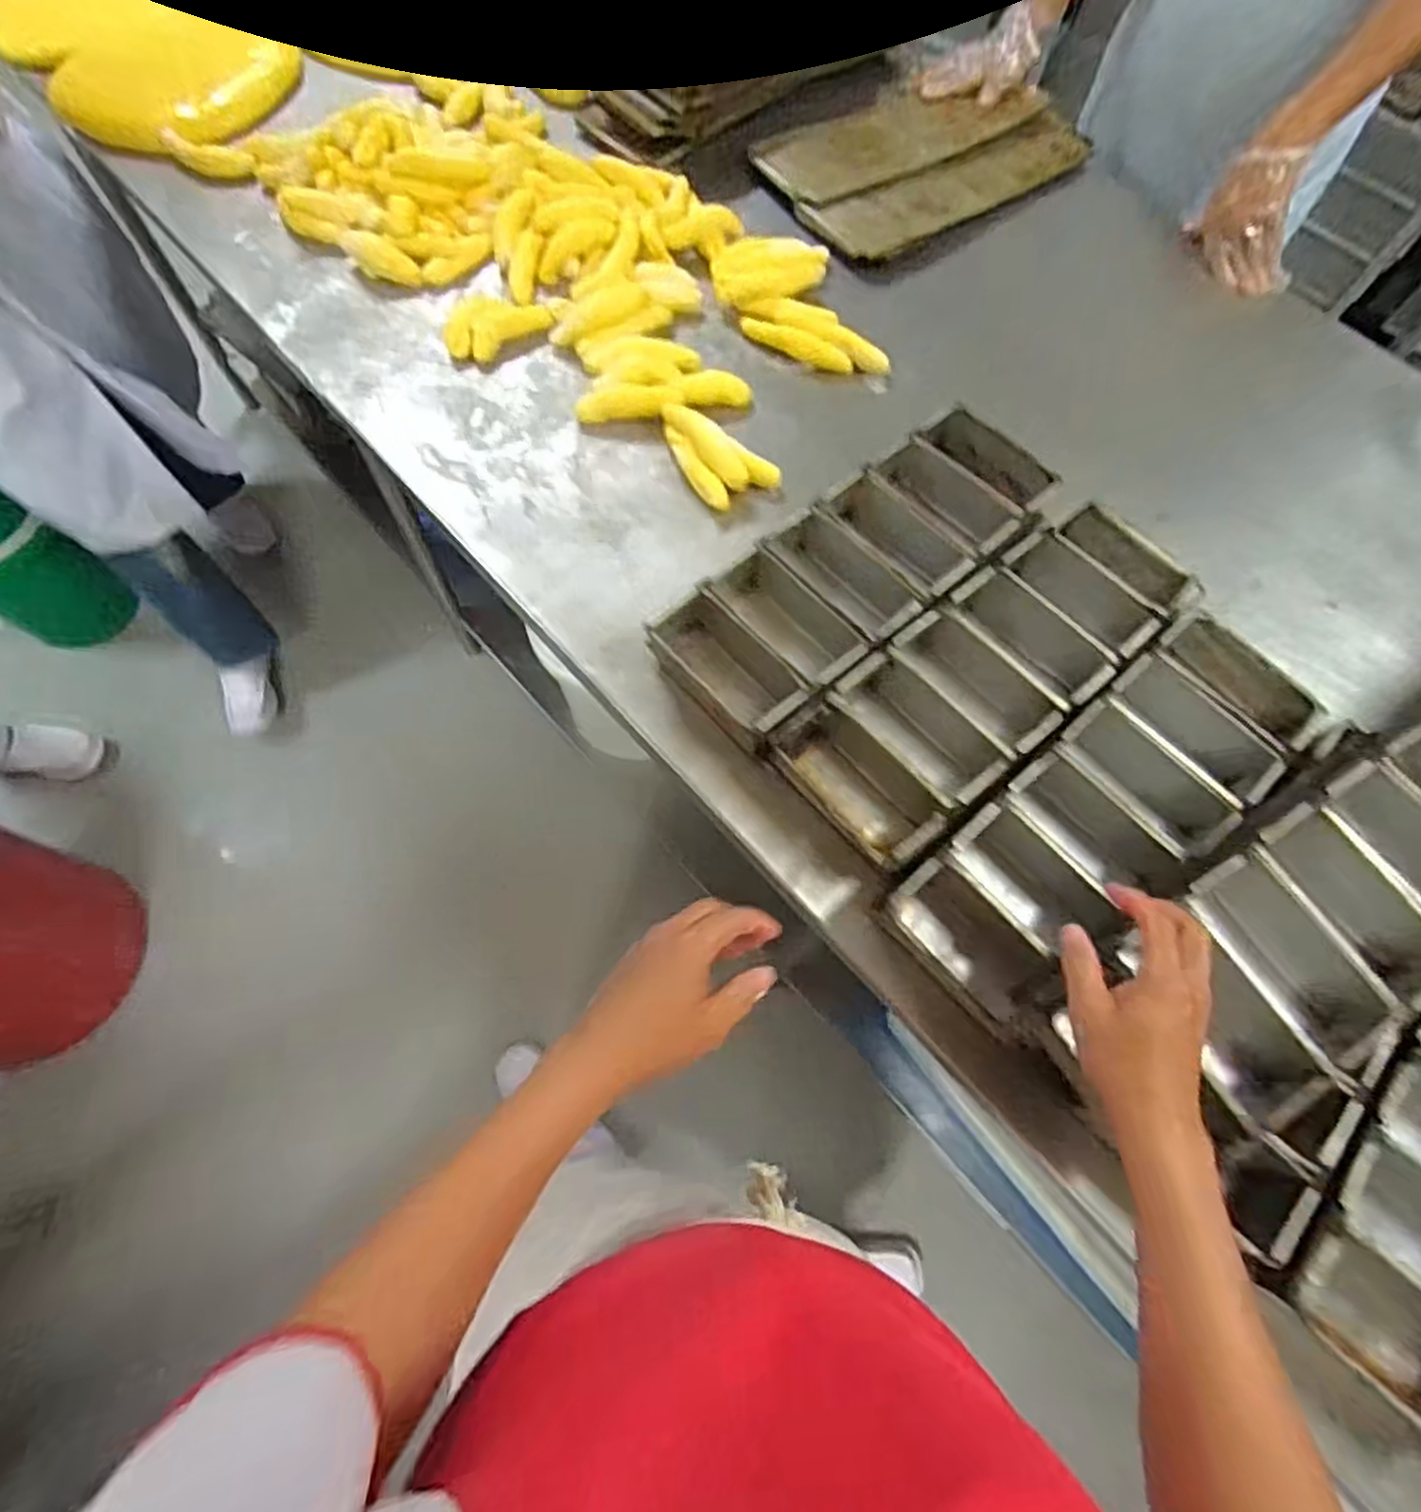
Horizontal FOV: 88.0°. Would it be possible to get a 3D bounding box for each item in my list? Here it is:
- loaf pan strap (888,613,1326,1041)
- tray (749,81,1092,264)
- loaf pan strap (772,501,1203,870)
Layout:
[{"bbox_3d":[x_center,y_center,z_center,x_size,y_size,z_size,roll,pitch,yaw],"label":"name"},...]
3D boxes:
[{"bbox_3d":[0.379,0.042,0.697,0.434,0.077,0.162,-36,74,-13],"label":"loaf pan strap"},{"bbox_3d":[0.317,-0.873,1.058,0.477,0.039,0.271,-33,74,-14],"label":"tray"},{"bbox_3d":[0.280,-0.089,0.739,0.445,0.072,0.167,-37,75,-15],"label":"loaf pan strap"}]

